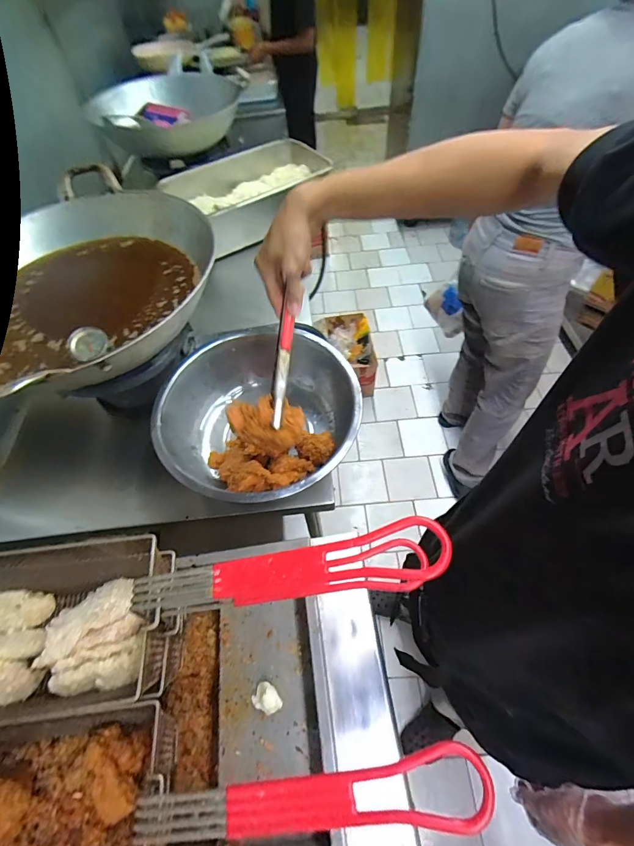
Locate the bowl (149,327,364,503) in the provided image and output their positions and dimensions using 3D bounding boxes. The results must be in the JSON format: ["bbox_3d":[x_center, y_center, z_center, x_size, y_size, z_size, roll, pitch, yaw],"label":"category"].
[{"bbox_3d":[-0.113,-0.008,0.743,0.352,0.141,0.363,-2,56,3],"label":"bowl"}]

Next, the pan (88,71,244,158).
[{"bbox_3d":[-0.537,-1.119,1.355,0.496,0.152,0.506,-2,56,3],"label":"pan"}]

